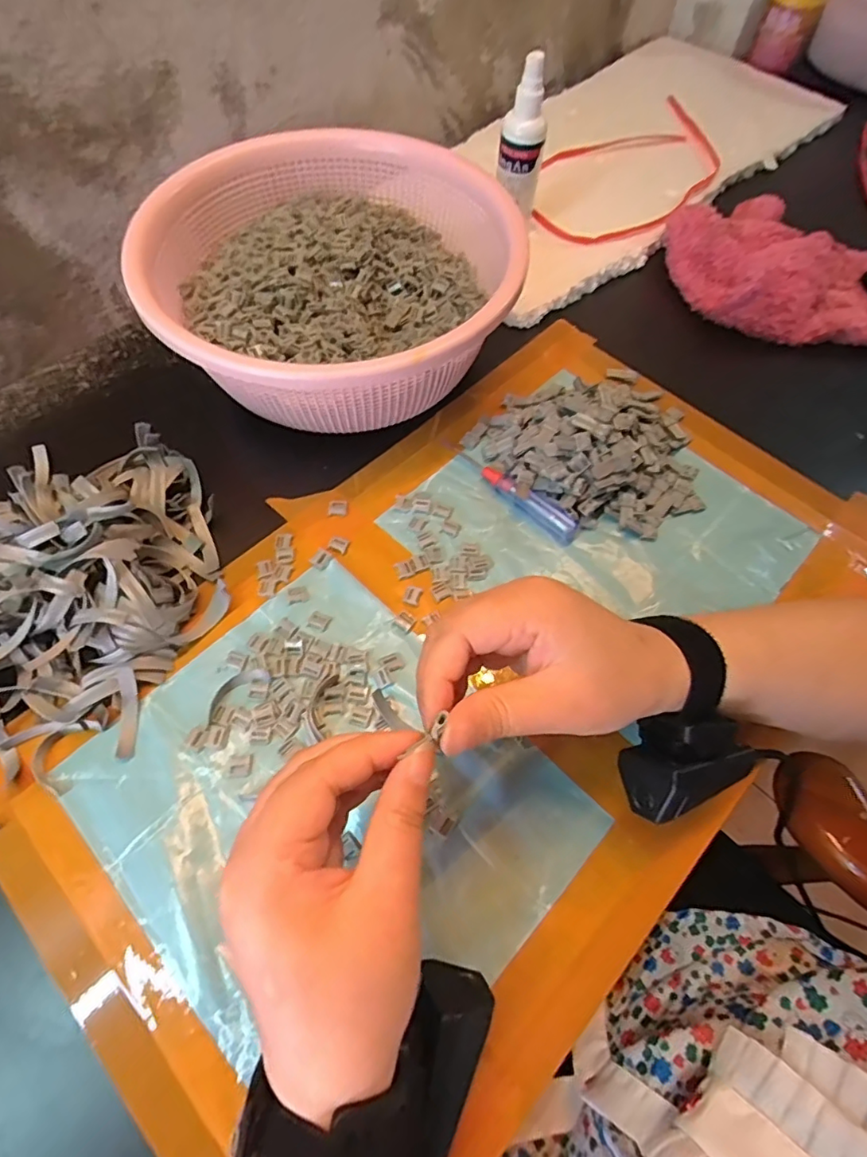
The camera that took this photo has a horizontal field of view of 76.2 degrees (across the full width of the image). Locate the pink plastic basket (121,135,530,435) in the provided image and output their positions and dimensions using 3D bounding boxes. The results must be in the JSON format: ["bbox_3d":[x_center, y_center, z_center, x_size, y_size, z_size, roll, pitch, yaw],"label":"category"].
[{"bbox_3d":[-0.078,-0.214,0.423,0.245,0.103,0.238,1,63,-1],"label":"pink plastic basket"}]

